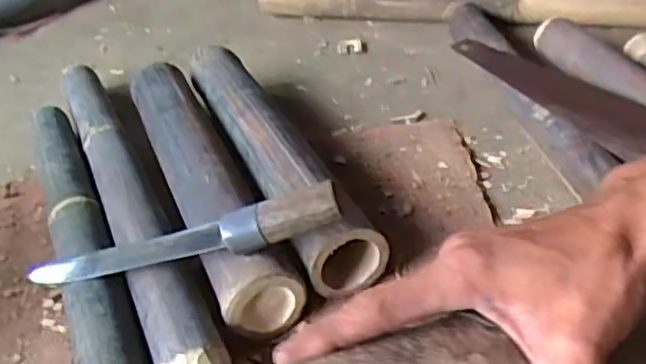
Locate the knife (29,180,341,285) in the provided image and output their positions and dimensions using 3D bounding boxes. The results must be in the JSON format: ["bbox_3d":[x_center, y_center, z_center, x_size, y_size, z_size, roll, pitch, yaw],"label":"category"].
[{"bbox_3d":[-0.140,0.059,0.625,0.329,0.030,0.040,-15,35,19],"label":"knife"}]

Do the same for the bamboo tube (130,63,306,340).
[{"bbox_3d":[-0.139,-0.015,0.773,0.079,0.071,0.460,-20,40,-15],"label":"bamboo tube"}]

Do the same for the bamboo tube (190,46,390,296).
[{"bbox_3d":[-0.062,-0.042,0.806,0.085,0.091,0.461,-19,40,-14],"label":"bamboo tube"}]

